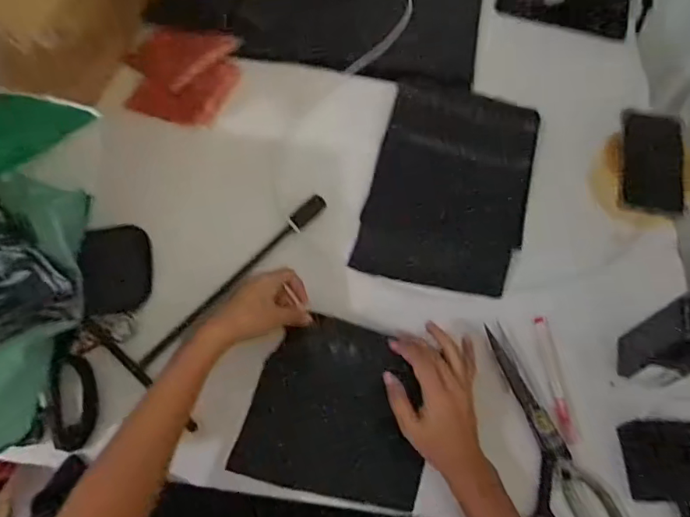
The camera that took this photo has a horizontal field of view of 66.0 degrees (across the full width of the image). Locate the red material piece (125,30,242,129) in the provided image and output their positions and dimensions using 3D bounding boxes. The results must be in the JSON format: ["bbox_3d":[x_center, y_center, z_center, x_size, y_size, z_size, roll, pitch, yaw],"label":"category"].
[{"bbox_3d":[-0.230,-0.265,0.753,0.157,0.023,0.168,11,62,2],"label":"red material piece"}]

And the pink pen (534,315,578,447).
[{"bbox_3d":[0.229,0.129,0.585,0.018,0.011,0.139,-1,62,-4],"label":"pink pen"}]

